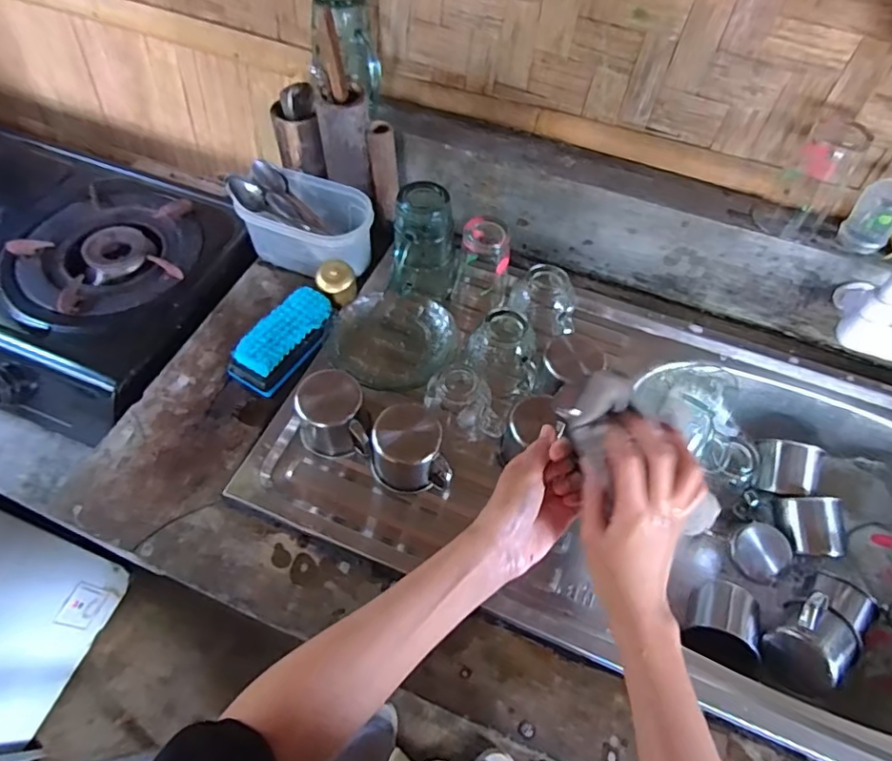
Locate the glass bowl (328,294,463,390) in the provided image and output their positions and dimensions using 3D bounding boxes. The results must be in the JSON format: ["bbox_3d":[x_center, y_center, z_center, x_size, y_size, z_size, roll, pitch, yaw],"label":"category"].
[{"bbox_3d":[-0.061,-0.045,0.623,0.128,0.034,0.135,1,59,-1],"label":"glass bowl"}]

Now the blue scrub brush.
[{"bbox_3d":[-0.180,-0.045,0.618,0.061,0.039,0.128,34,64,17],"label":"blue scrub brush"}]

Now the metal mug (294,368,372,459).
[{"bbox_3d":[-0.115,0.036,0.547,0.067,0.071,0.073,-10,60,-7],"label":"metal mug"}]

